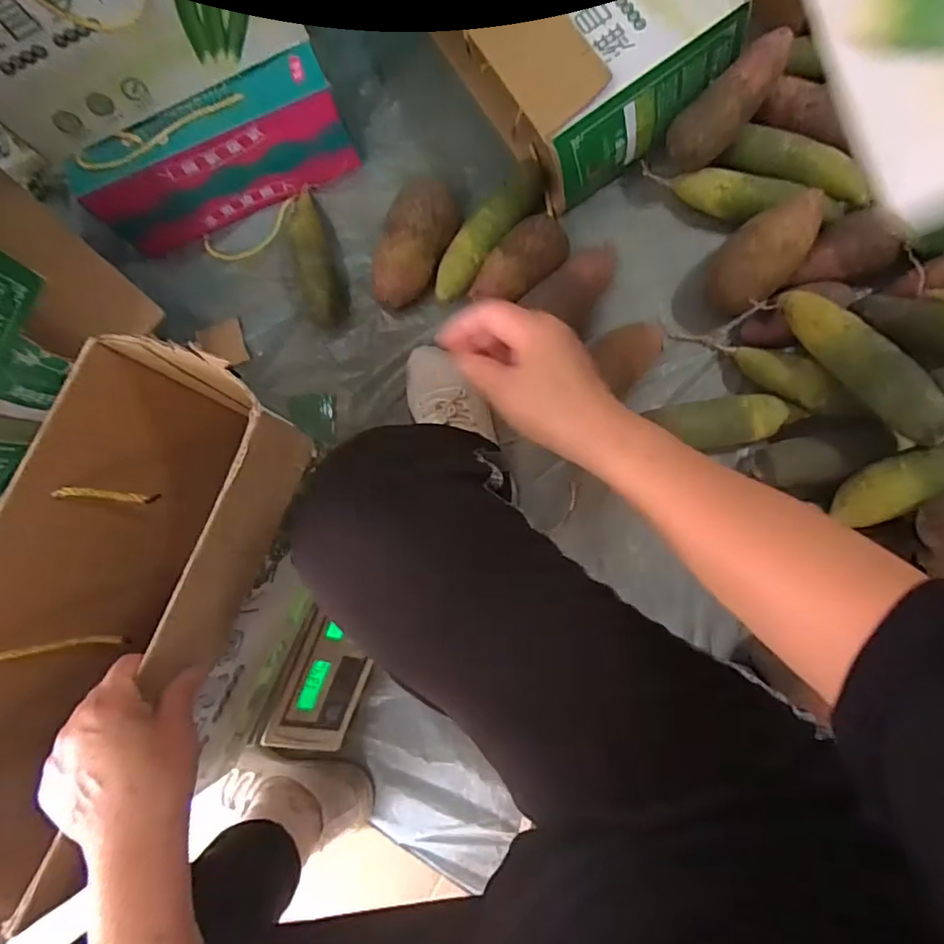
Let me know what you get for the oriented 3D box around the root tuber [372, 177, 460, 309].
[{"bbox_3d":[-0.078,-0.288,0.727,0.076,0.084,0.146,29,87,9],"label":"root tuber"}]

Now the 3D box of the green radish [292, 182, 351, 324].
[{"bbox_3d":[-0.212,-0.291,0.755,0.058,0.055,0.202,-16,81,4],"label":"green radish"}]

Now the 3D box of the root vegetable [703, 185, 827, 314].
[{"bbox_3d":[0.344,-0.256,0.684,0.129,0.088,0.085,-42,80,0],"label":"root vegetable"}]

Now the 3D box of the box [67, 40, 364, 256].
[{"bbox_3d":[-0.325,-0.401,0.735,0.335,0.128,0.083,-21,81,3],"label":"box"}]

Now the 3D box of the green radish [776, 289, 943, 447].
[{"bbox_3d":[0.411,-0.122,0.599,0.048,0.052,0.222,-30,63,1],"label":"green radish"}]

